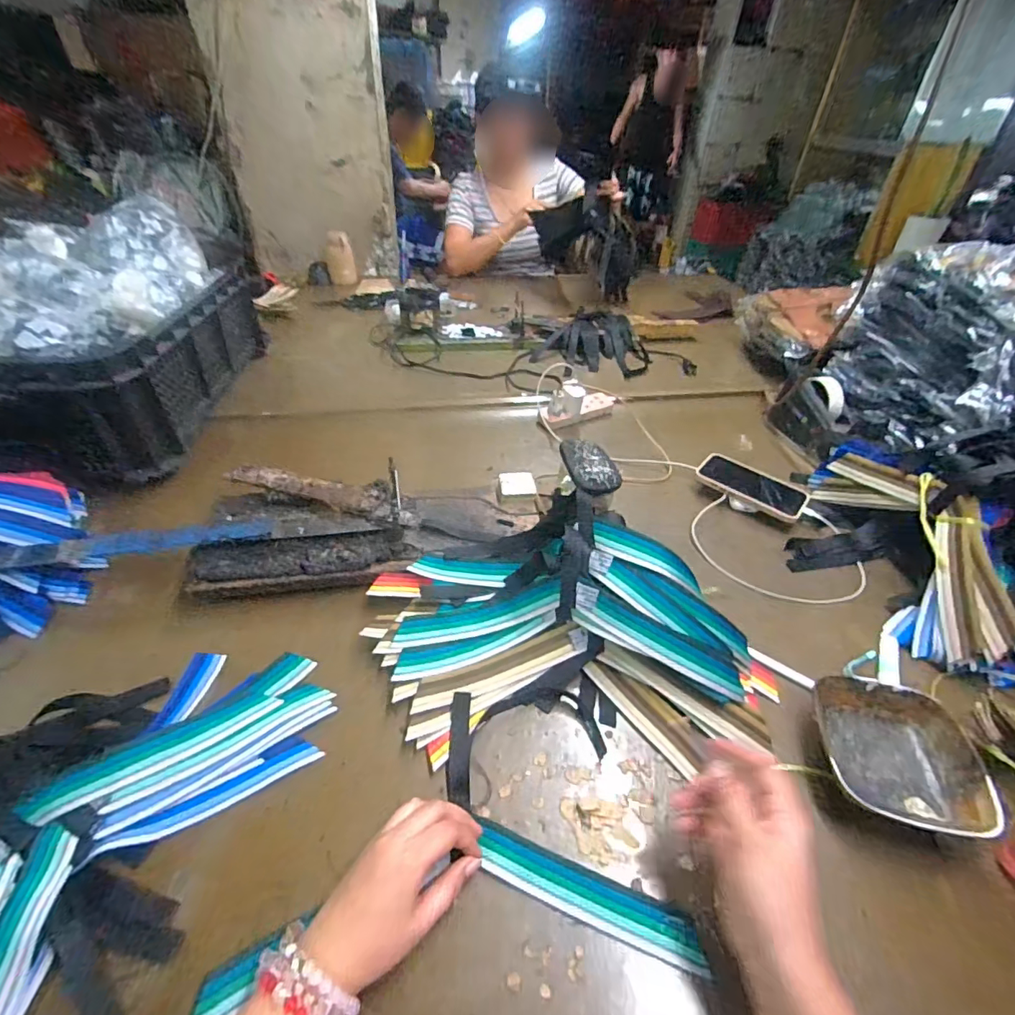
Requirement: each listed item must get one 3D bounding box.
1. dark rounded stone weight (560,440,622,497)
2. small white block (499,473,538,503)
[{"bbox_3d":[0.099,-0.053,0.593,0.055,0.009,0.108,-6,41,-10],"label":"dark rounded stone weight"},{"bbox_3d":[0.012,-0.028,0.683,0.052,0.017,0.047,-5,40,-8],"label":"small white block"}]

